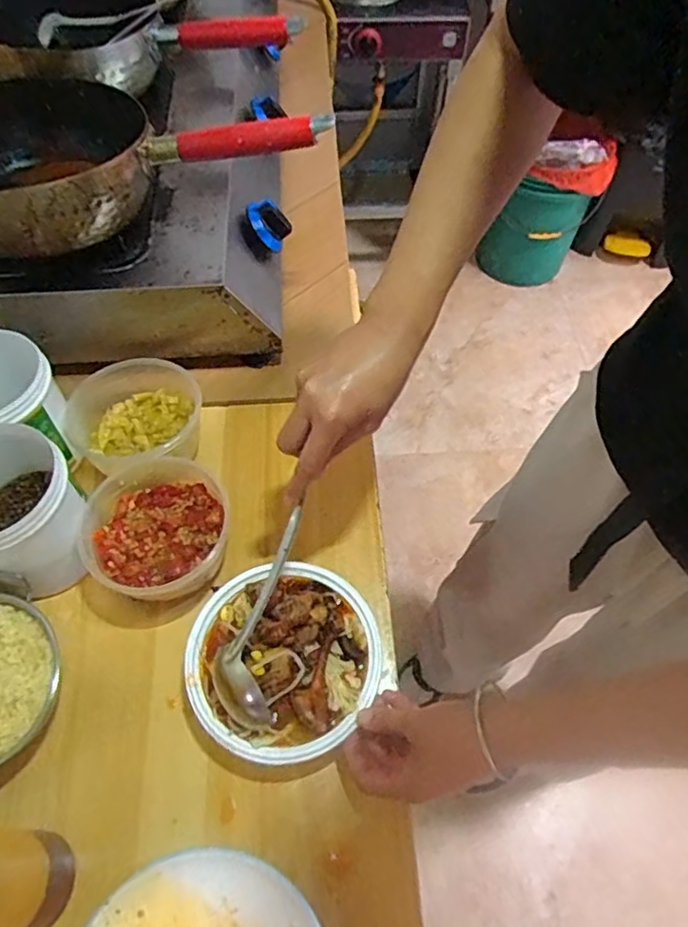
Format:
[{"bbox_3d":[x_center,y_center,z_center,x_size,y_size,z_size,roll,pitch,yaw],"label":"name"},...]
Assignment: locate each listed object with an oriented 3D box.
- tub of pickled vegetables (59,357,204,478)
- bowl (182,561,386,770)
[{"bbox_3d":[-0.209,-0.044,0.620,0.128,0.058,0.128,-20,61,-12],"label":"tub of pickled vegetables"},{"bbox_3d":[-0.048,0.159,0.506,0.156,0.050,0.150,0,59,0],"label":"bowl"}]

